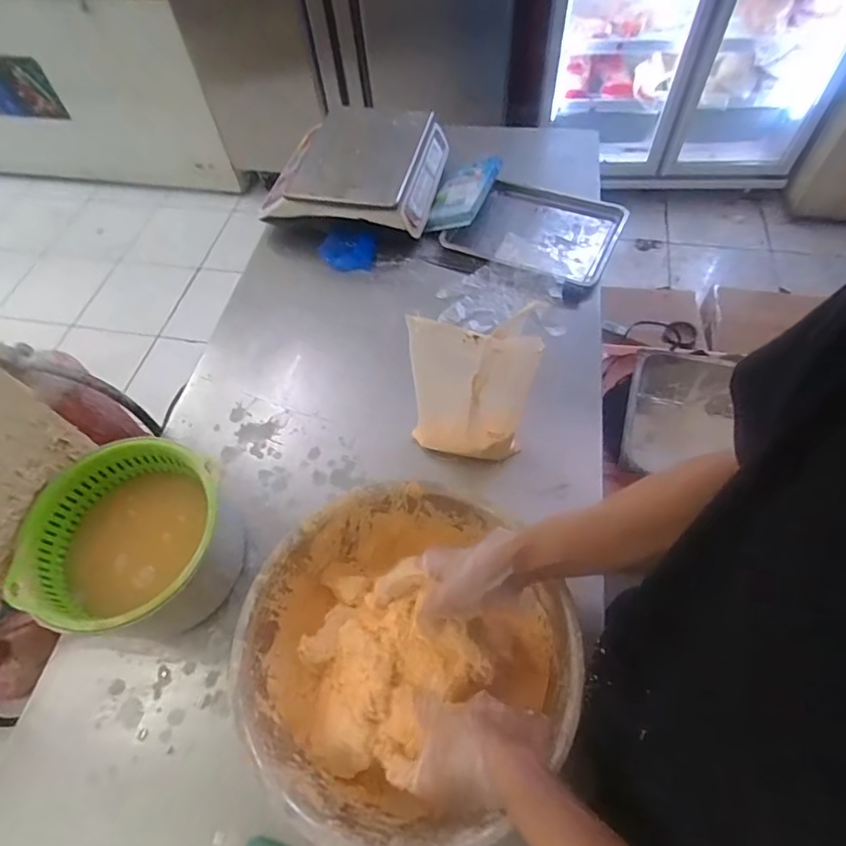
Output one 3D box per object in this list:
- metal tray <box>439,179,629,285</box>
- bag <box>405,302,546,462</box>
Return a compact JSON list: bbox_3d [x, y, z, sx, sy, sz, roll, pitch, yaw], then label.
[{"bbox_3d":[0.225,-0.386,0.994,0.293,0.049,0.224,23,63,15],"label":"metal tray"},{"bbox_3d":[0.061,-0.040,0.667,0.154,0.254,0.068,3,59,7],"label":"bag"}]

